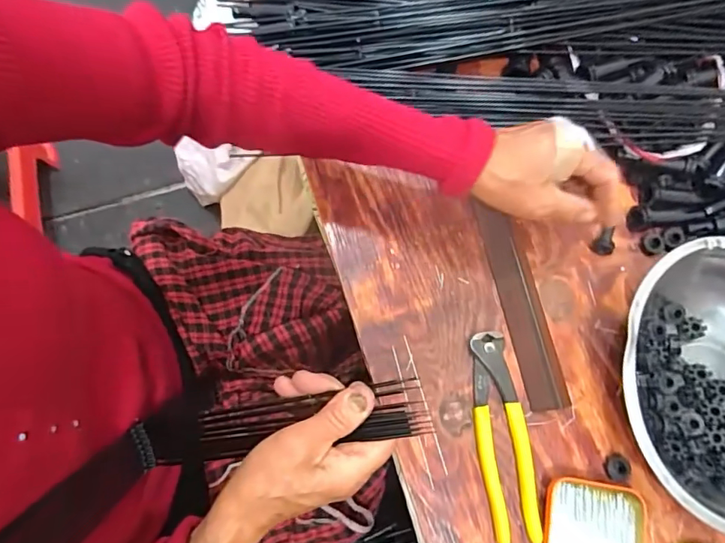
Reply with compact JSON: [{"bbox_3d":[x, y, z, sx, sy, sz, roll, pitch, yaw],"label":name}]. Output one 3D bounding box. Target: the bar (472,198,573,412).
[{"bbox_3d":[0.140,0.026,0.436,0.033,0.009,0.187,-11,76,-4],"label":"bar"}]

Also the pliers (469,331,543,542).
[{"bbox_3d":[0.114,0.132,0.398,0.042,0.013,0.161,-6,76,-3],"label":"pliers"}]

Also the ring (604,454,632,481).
[{"bbox_3d":[0.208,0.159,0.398,0.020,0.009,0.019,0,76,-1],"label":"ring"}]

